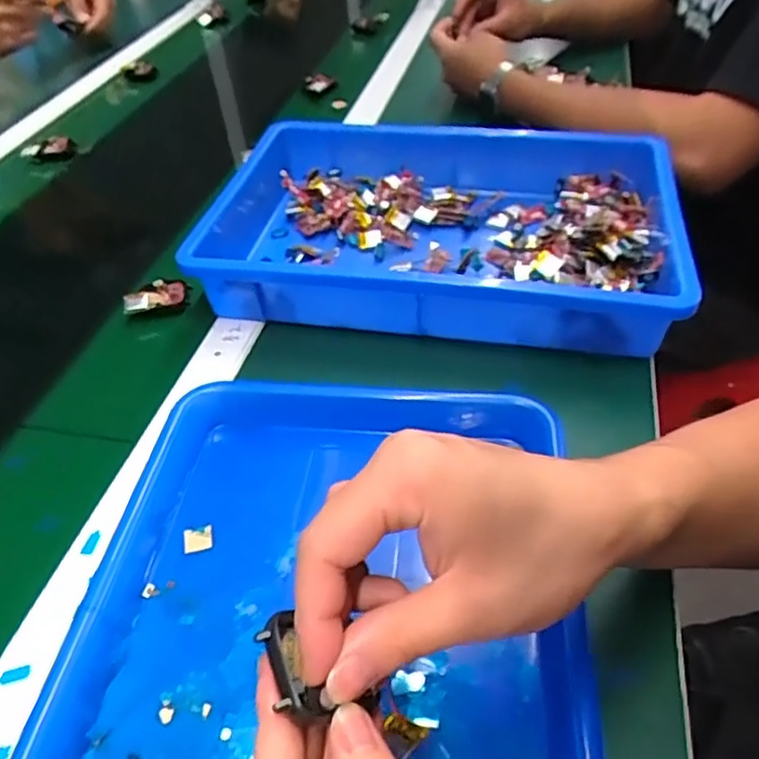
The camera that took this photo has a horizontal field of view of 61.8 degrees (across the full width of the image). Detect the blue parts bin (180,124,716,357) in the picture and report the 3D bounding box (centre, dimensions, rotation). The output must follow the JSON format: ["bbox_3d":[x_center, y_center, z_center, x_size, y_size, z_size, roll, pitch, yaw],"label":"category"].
[{"bbox_3d":[0.037,-0.136,0.557,0.405,0.064,0.242,6,46,10],"label":"blue parts bin"}]

